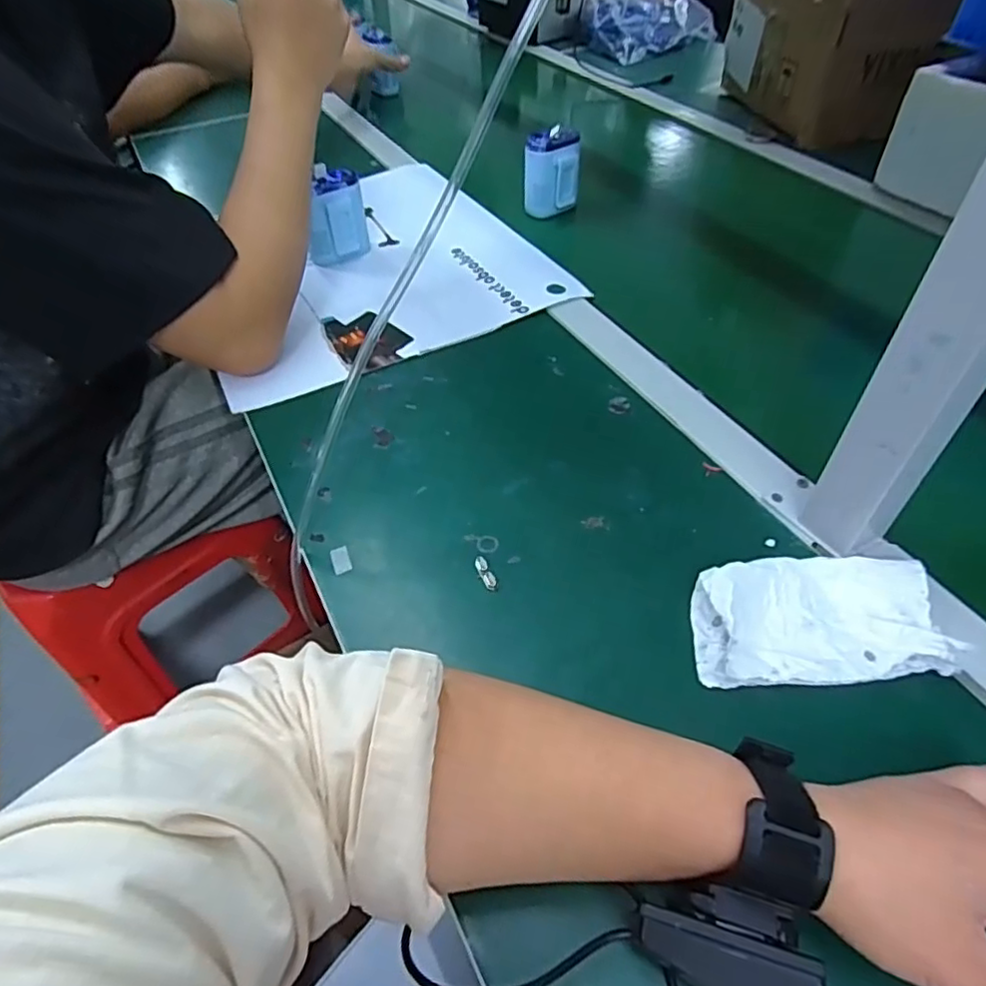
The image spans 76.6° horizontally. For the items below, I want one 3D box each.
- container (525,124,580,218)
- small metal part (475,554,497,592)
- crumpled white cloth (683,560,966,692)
[{"bbox_3d":[0.069,-0.373,0.727,0.064,0.084,0.042,4,49,7],"label":"container"},{"bbox_3d":[-0.005,0.051,0.405,0.009,0.004,0.028,-21,51,-14],"label":"small metal part"},{"bbox_3d":[0.187,0.070,0.365,0.137,0.029,0.079,-2,48,2],"label":"crumpled white cloth"}]

